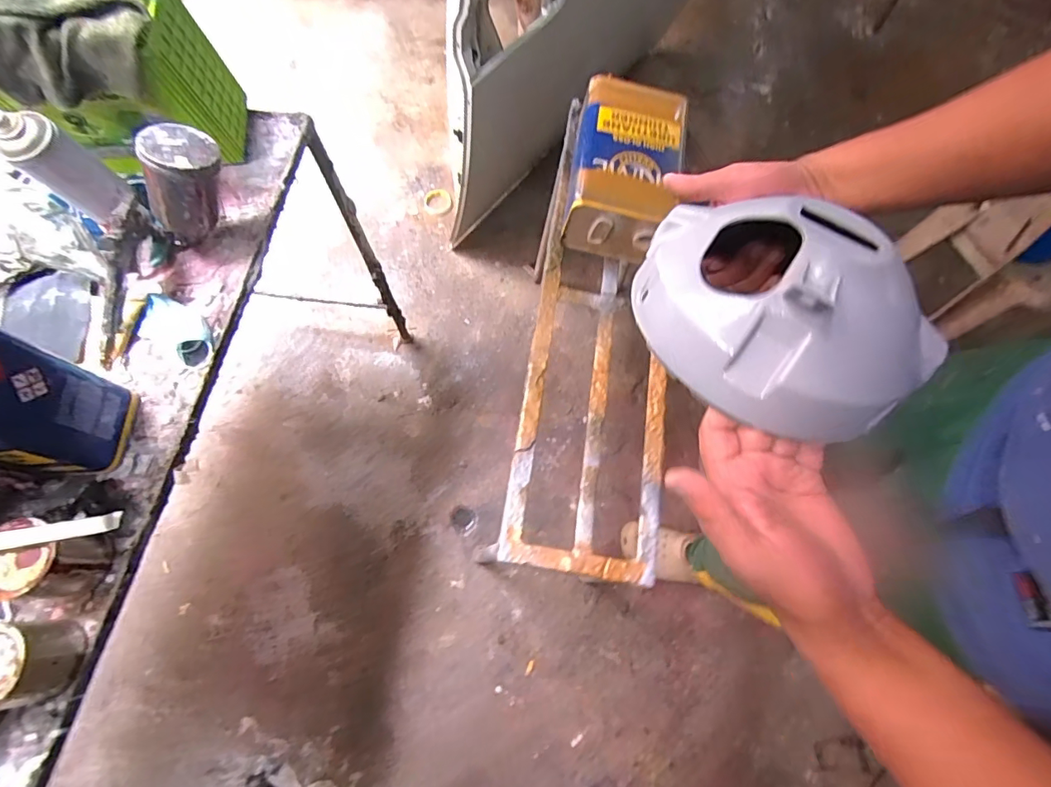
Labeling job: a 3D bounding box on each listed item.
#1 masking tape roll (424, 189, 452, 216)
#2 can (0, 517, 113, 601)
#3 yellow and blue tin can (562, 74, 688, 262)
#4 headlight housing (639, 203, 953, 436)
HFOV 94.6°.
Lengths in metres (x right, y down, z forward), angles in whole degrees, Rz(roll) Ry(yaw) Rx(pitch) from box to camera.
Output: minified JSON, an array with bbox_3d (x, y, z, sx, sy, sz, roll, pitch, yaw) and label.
[{"bbox_3d":[-0.279,-0.609,1.538,0.085,0.026,0.092,0,70,-1],"label":"masking tape roll"},{"bbox_3d":[-0.482,0.169,0.488,0.069,0.068,0.073,1,70,-3],"label":"can"},{"bbox_3d":[0.163,-0.364,0.784,0.167,0.114,0.262,10,70,1],"label":"yellow and blue tin can"},{"bbox_3d":[0.165,-0.057,0.303,0.180,0.066,0.149,19,71,6],"label":"headlight housing"}]

